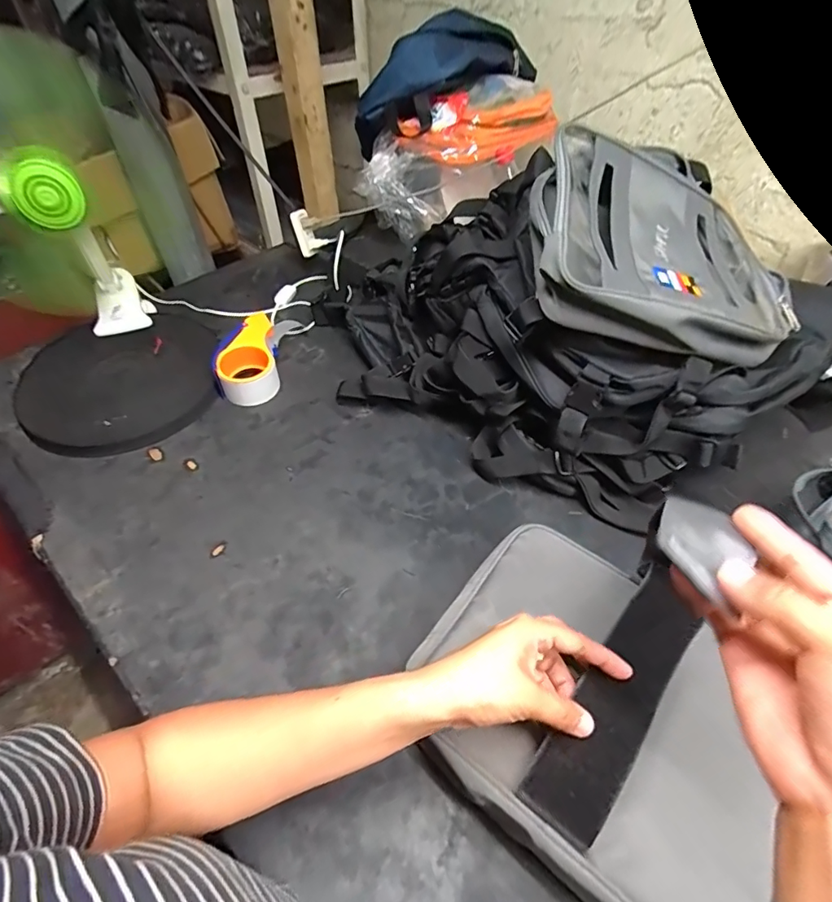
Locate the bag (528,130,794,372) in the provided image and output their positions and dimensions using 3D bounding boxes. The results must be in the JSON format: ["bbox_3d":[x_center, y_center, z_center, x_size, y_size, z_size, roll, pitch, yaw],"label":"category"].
[{"bbox_3d":[0.249,-0.220,0.502,0.287,0.066,0.256,4,69,-18],"label":"bag"}]

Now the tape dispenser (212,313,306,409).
[{"bbox_3d":[-0.249,-0.159,0.733,0.094,0.064,0.191,-2,48,-1],"label":"tape dispenser"}]

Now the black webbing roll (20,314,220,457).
[{"bbox_3d":[-0.443,-0.104,0.705,0.278,0.036,0.279,-16,50,-14],"label":"black webbing roll"}]

